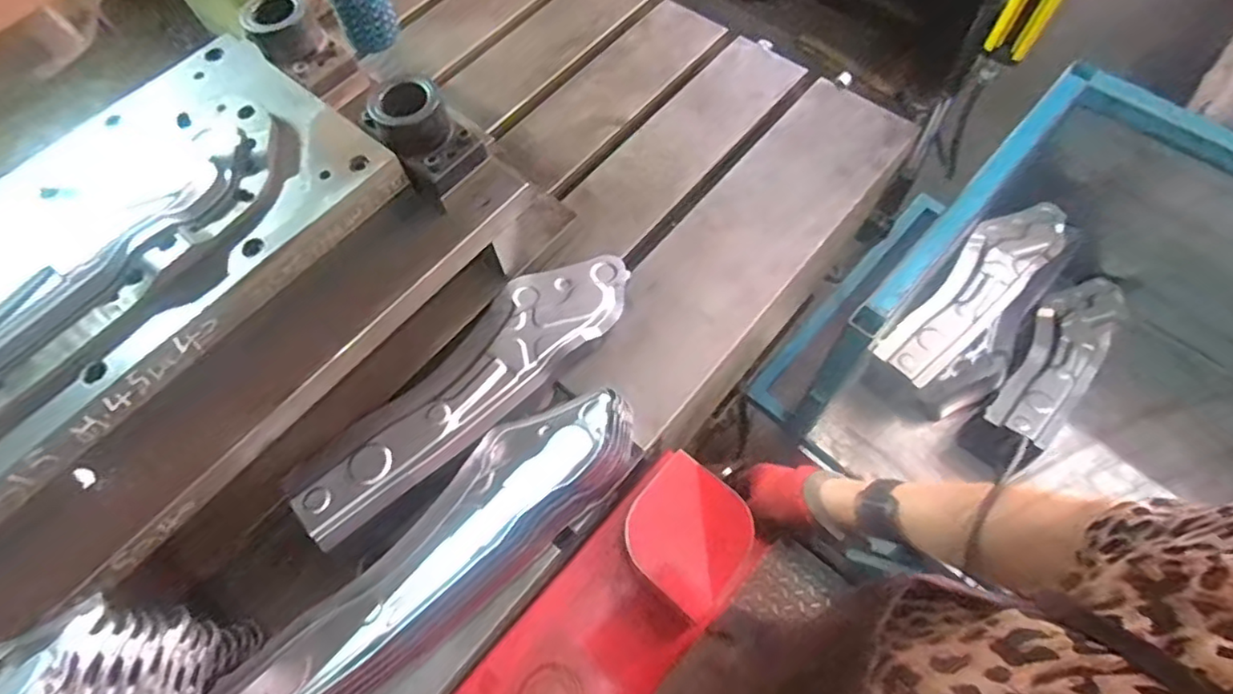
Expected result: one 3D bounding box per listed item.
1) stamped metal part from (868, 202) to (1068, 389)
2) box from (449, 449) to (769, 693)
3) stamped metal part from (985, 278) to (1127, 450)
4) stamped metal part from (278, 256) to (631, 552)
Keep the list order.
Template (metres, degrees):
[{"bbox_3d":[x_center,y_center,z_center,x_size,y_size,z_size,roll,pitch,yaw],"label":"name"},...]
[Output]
[{"bbox_3d":[0.637,-0.105,1.111,0.426,0.052,0.124,-43,83,-8],"label":"stamped metal part"},{"bbox_3d":[-0.063,0.325,0.577,0.151,0.095,0.499,39,71,18],"label":"box"},{"bbox_3d":[0.789,0.010,1.108,0.122,0.069,0.399,40,72,19],"label":"stamped metal part"},{"bbox_3d":[-0.161,0.032,0.704,0.441,0.061,0.128,-42,70,-16],"label":"stamped metal part"}]

